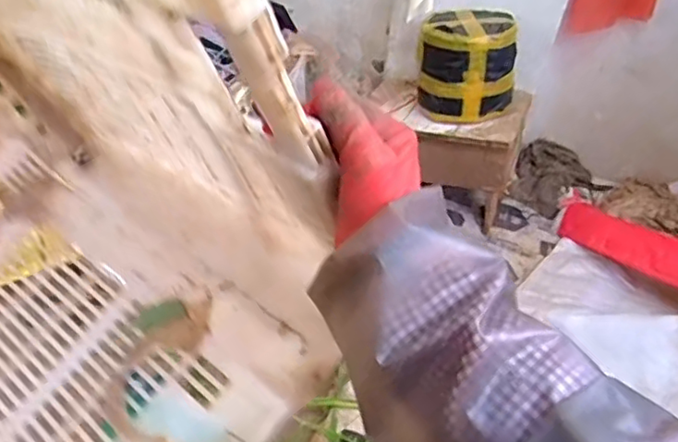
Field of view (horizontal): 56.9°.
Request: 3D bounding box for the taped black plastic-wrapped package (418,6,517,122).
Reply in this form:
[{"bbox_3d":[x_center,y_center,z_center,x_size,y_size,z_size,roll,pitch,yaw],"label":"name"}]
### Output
[{"bbox_3d":[0.321,-0.391,1.563,0.245,0.213,0.222,15,38,11],"label":"taped black plastic-wrapped package"}]

